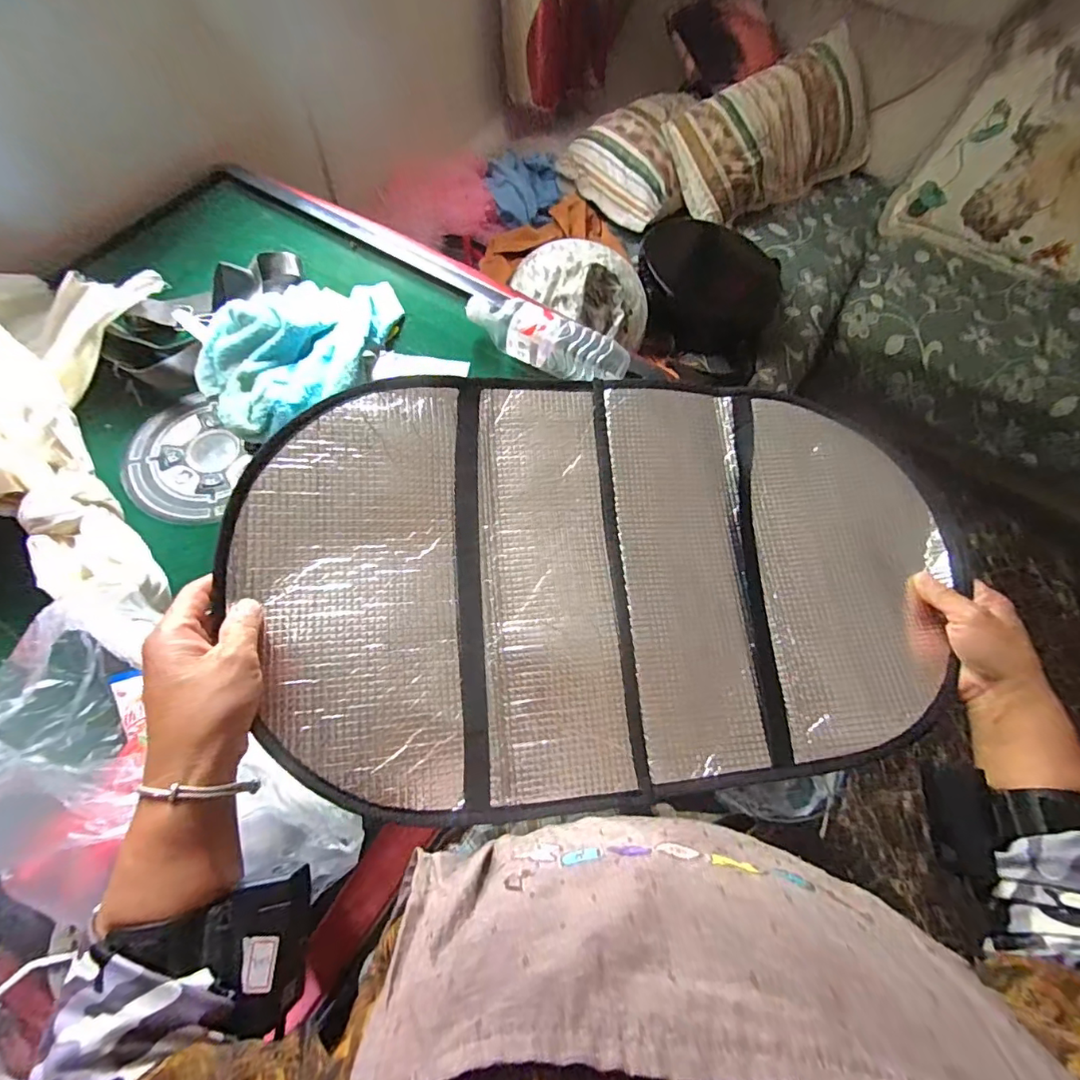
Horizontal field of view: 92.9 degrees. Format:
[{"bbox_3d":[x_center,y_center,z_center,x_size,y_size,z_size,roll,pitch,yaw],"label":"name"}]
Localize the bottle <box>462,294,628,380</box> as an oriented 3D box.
[{"bbox_3d":[0.005,-0.266,0.675,0.229,0.059,0.052,26,66,9],"label":"bottle"}]

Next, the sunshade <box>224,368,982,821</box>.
[{"bbox_3d":[0.067,0.016,0.394,0.532,0.089,0.317,-5,65,-5],"label":"sunshade"}]

